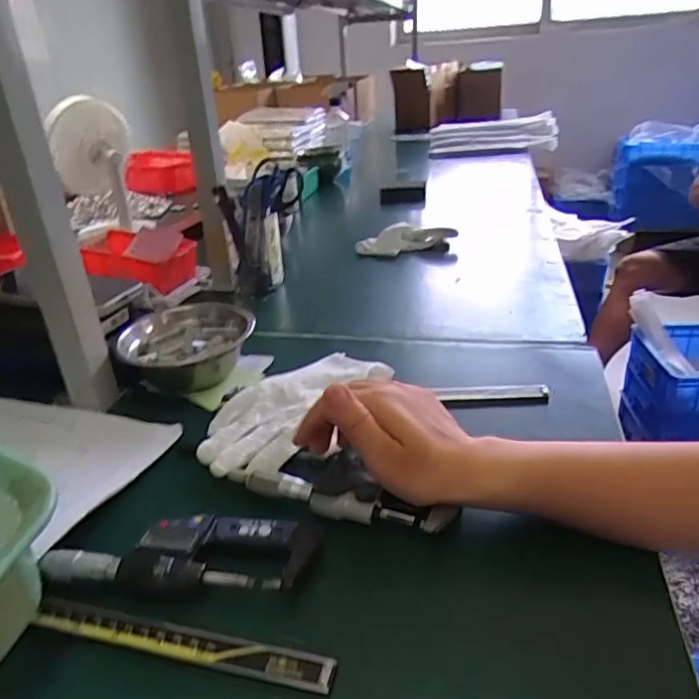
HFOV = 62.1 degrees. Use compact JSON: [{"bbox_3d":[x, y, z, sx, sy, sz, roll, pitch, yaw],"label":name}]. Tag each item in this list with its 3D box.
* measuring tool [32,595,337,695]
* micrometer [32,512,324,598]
[{"bbox_3d":[-0.092,0.154,0.308,0.172,0.004,0.017,4,34,15],"label":"measuring tool"},{"bbox_3d":[-0.101,0.131,0.355,0.159,0.032,0.052,-2,25,3],"label":"micrometer"}]

